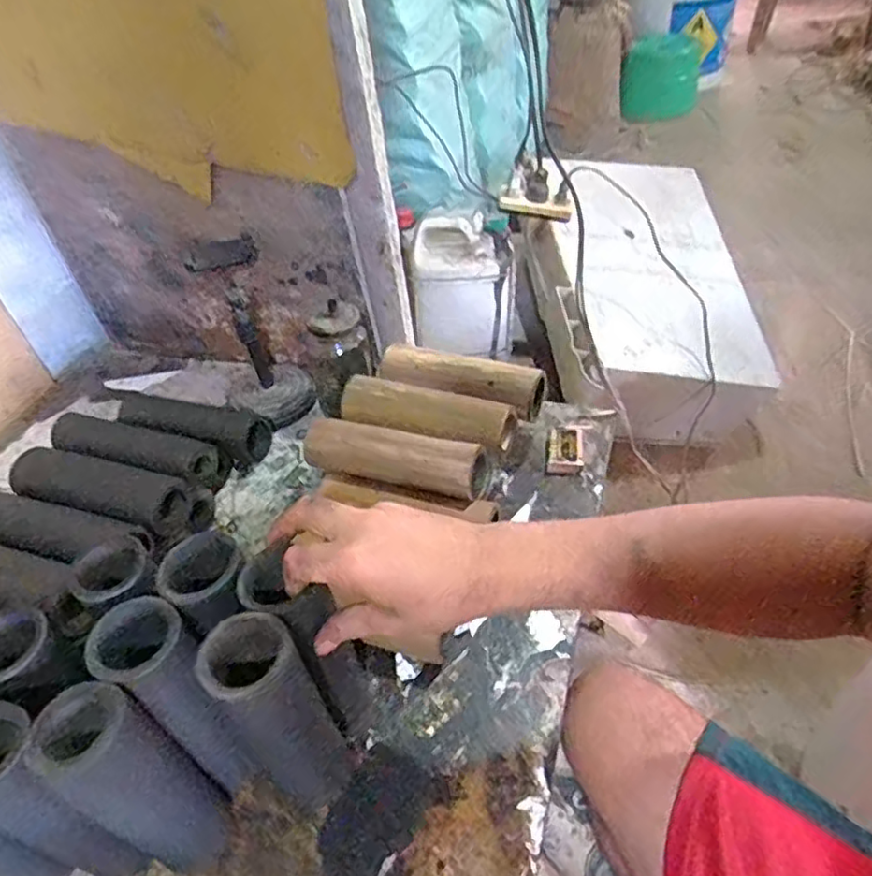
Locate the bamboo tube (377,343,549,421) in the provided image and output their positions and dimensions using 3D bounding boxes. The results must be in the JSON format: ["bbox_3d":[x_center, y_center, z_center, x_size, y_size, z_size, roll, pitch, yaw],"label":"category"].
[{"bbox_3d":[0.025,-0.065,0.671,0.183,0.040,0.048,13,47,24],"label":"bamboo tube"}]

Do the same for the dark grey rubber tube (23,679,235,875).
[{"bbox_3d":[-0.176,0.217,0.390,0.060,0.182,0.051,17,49,27],"label":"dark grey rubber tube"}]

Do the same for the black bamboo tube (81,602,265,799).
[{"bbox_3d":[-0.166,0.180,0.426,0.061,0.178,0.050,25,53,33],"label":"black bamboo tube"}]

